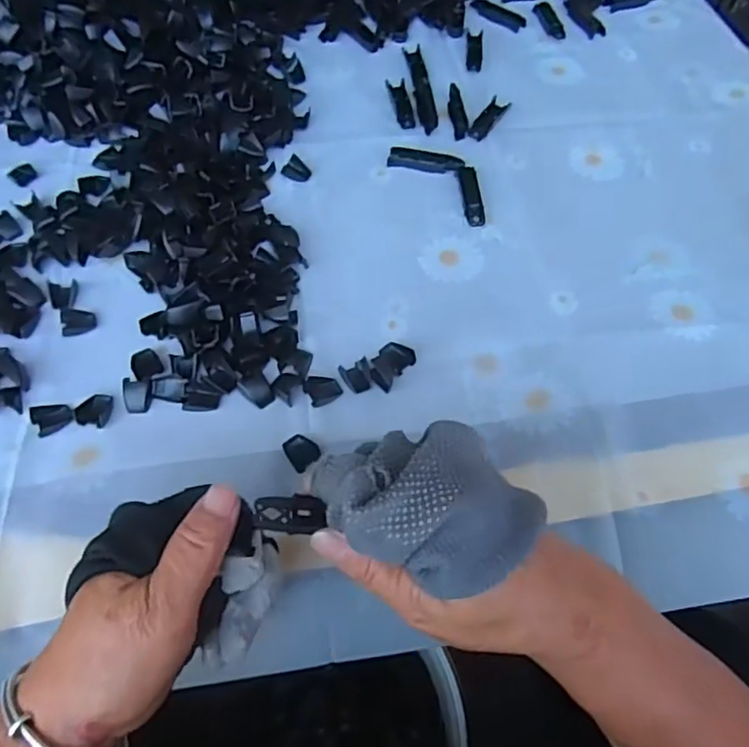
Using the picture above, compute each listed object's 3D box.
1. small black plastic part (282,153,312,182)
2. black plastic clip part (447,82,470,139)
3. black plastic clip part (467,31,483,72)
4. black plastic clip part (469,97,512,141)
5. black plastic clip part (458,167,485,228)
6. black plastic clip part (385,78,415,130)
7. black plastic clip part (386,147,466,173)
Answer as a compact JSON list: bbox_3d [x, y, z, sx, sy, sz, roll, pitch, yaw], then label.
[{"bbox_3d":[-0.065,-0.171,0.506,0.022,0.008,0.019,35,65,17],"label":"small black plastic part"},{"bbox_3d":[0.074,-0.239,0.544,0.013,0.008,0.065,-5,61,-5],"label":"black plastic clip part"},{"bbox_3d":[0.100,-0.321,0.598,0.016,0.004,0.060,4,61,1],"label":"black plastic clip part"},{"bbox_3d":[0.104,-0.230,0.539,0.018,0.007,0.059,26,63,12],"label":"black plastic clip part"},{"bbox_3d":[0.080,-0.147,0.492,0.015,0.007,0.064,-1,61,-2],"label":"black plastic clip part"},{"bbox_3d":[0.024,-0.250,0.553,0.018,0.004,0.067,-7,61,-5],"label":"black plastic clip part"},{"bbox_3d":[0.044,-0.183,0.517,0.064,0.004,0.023,14,61,6],"label":"black plastic clip part"}]

